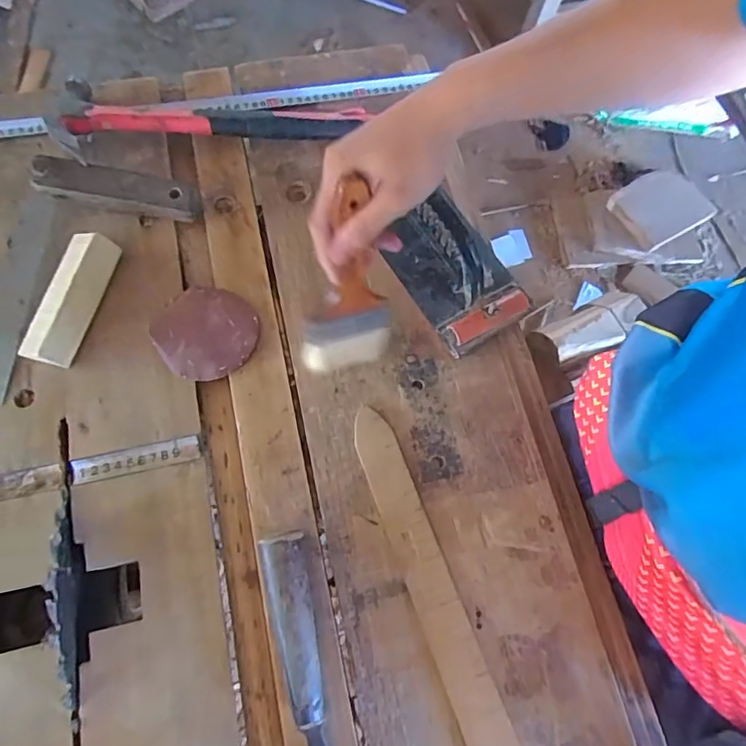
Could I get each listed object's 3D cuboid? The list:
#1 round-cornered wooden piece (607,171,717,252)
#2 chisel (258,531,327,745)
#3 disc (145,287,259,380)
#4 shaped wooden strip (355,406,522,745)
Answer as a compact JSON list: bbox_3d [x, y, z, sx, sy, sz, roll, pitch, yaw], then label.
[{"bbox_3d":[0.859,-0.501,1.554,0.271,0.033,0.212,-28,75,-13],"label":"round-cornered wooden piece"},{"bbox_3d":[-0.044,0.247,0.384,0.033,0.036,0.249,-13,72,-6],"label":"chisel"},{"bbox_3d":[-0.158,-0.041,0.493,0.091,0.016,0.094,0,71,-1],"label":"disc"},{"bbox_3d":[0.085,0.269,0.398,0.044,0.011,0.522,-18,72,-8],"label":"shaped wooden strip"}]

